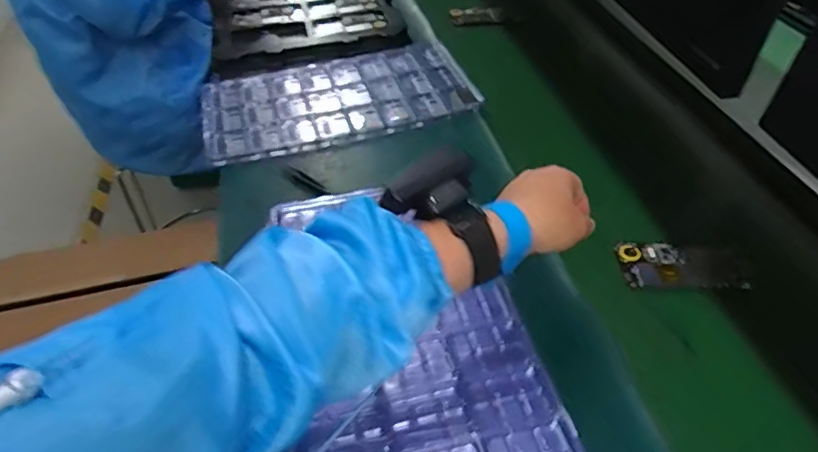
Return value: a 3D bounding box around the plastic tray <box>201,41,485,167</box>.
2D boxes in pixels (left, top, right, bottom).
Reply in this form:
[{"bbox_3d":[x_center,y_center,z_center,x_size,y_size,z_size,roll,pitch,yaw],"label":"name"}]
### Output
[{"bbox_3d":[-0.098,-0.190,0.839,0.386,0.022,0.215,-14,46,-14],"label":"plastic tray"}]

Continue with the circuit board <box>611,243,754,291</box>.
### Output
[{"bbox_3d":[0.288,0.041,0.600,0.125,0.008,0.064,3,44,3],"label":"circuit board"}]

